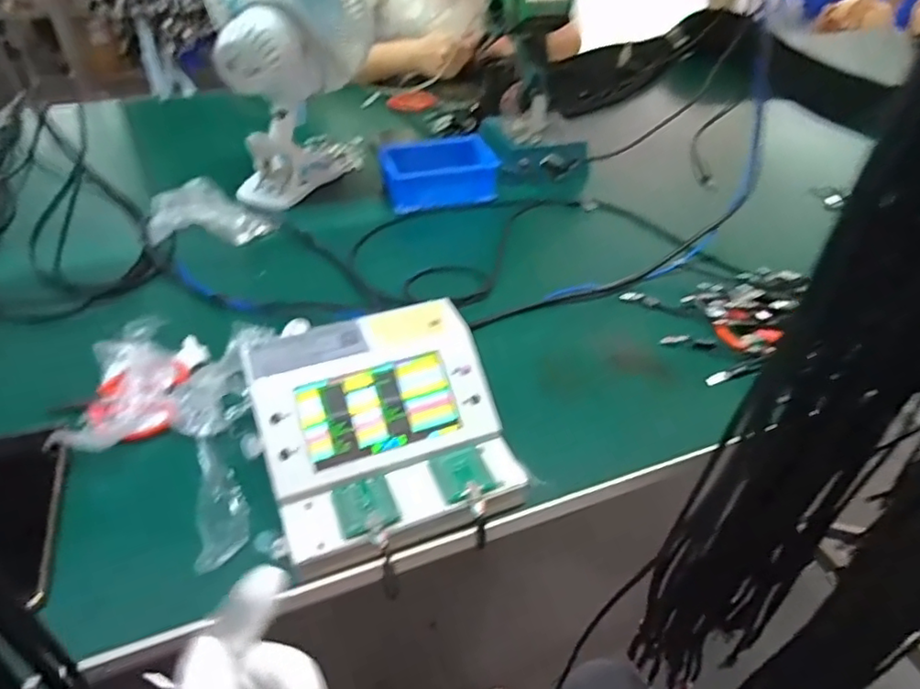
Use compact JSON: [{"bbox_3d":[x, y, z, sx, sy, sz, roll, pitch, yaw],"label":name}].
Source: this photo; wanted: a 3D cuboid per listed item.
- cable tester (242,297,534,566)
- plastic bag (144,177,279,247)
[{"bbox_3d":[-0.056,0.060,0.449,0.169,0.077,0.167,-15,45,-19],"label":"cable tester"},{"bbox_3d":[-0.301,-0.162,0.728,0.140,0.049,0.086,-13,44,-17],"label":"plastic bag"}]

